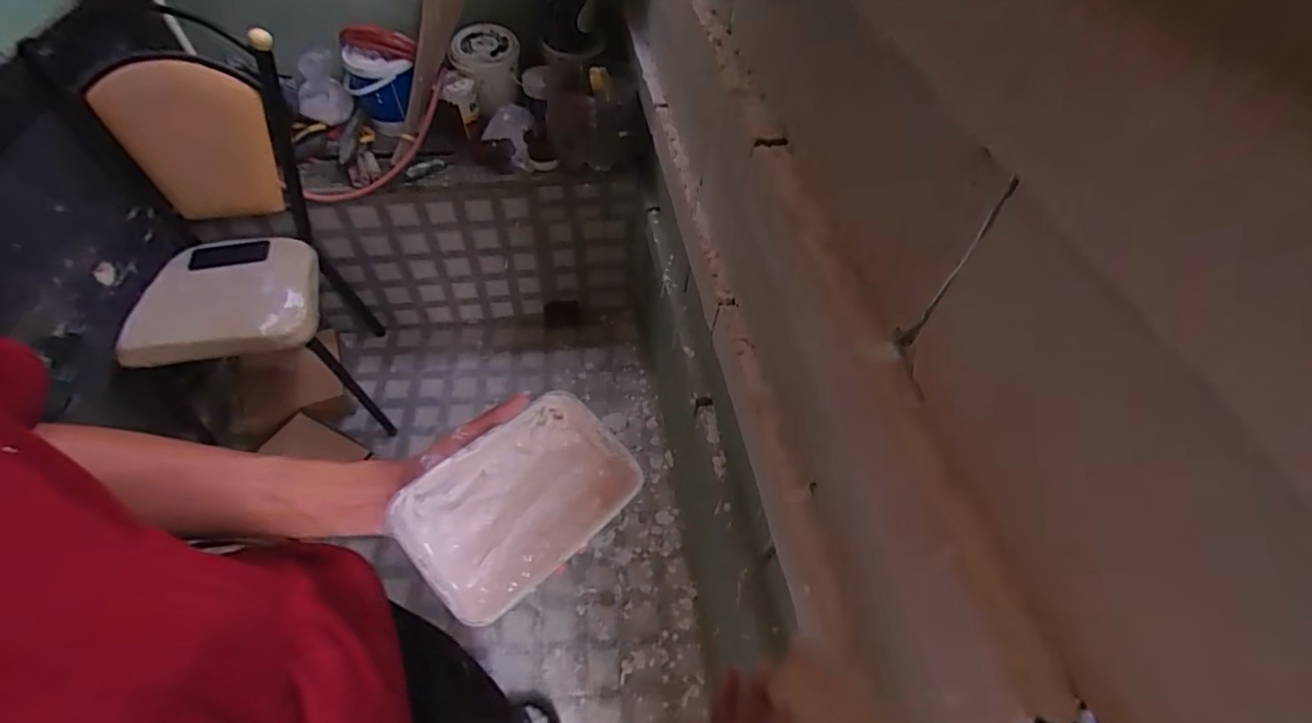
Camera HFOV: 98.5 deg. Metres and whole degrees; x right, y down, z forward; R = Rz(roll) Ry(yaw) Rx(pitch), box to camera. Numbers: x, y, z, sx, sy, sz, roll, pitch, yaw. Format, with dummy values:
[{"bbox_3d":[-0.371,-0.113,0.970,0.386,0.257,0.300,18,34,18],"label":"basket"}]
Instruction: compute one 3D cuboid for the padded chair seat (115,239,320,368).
[{"bbox_3d":[-0.963,-0.153,1.282,0.345,0.099,0.327,-9,53,-11],"label":"padded chair seat"}]

